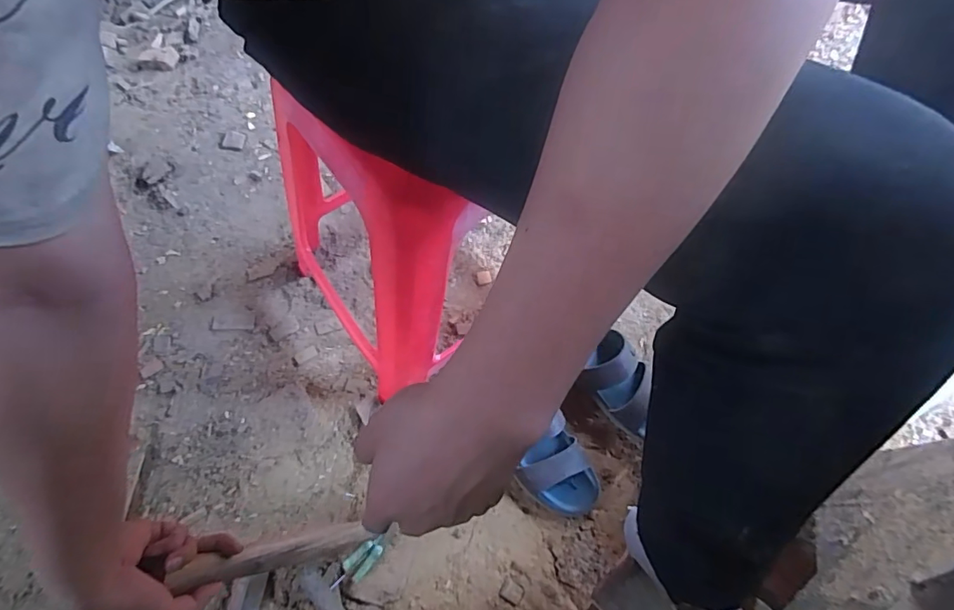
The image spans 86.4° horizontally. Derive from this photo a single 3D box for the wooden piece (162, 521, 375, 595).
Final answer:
[{"bbox_3d":[-0.207,0.271,0.558,0.023,0.241,0.032,-27,65,27],"label":"wooden piece"}]

